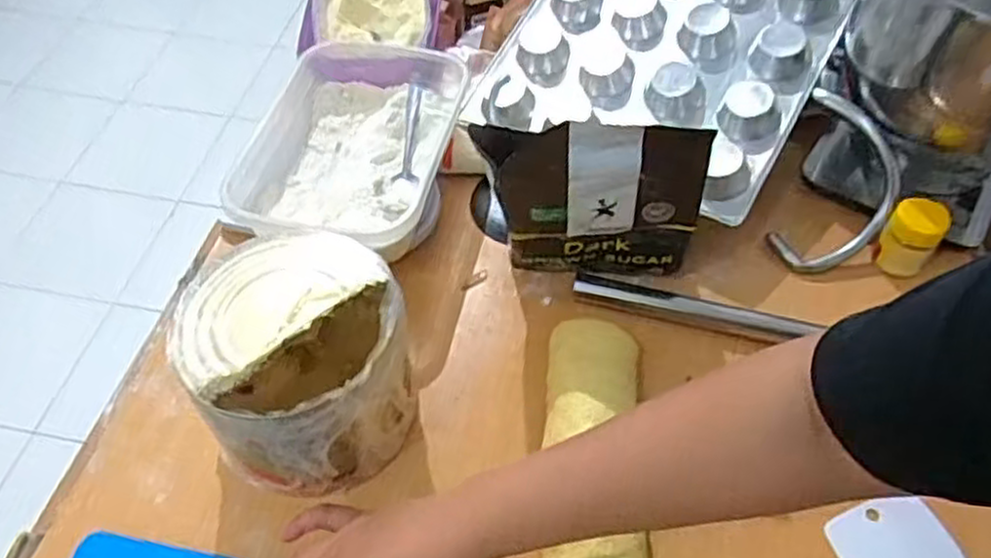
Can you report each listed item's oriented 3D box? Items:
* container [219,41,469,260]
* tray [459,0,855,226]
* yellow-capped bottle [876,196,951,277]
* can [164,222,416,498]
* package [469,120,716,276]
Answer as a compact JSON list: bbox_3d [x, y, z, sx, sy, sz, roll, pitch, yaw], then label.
[{"bbox_3d":[-0.145,-0.114,0.717,0.203,0.074,0.242,7,53,5],"label":"container"},{"bbox_3d":[0.162,-0.227,0.763,0.298,0.037,0.288,25,73,22],"label":"tray"},{"bbox_3d":[0.370,-0.038,0.677,0.044,0.056,0.042,0,52,0],"label":"yellow-capped bottle"},{"bbox_3d":[-0.140,0.068,0.568,0.145,0.139,0.145,0,52,0],"label":"can"},{"bbox_3d":[0.076,-0.055,0.619,0.168,0.209,0.040,5,52,3],"label":"package"}]

